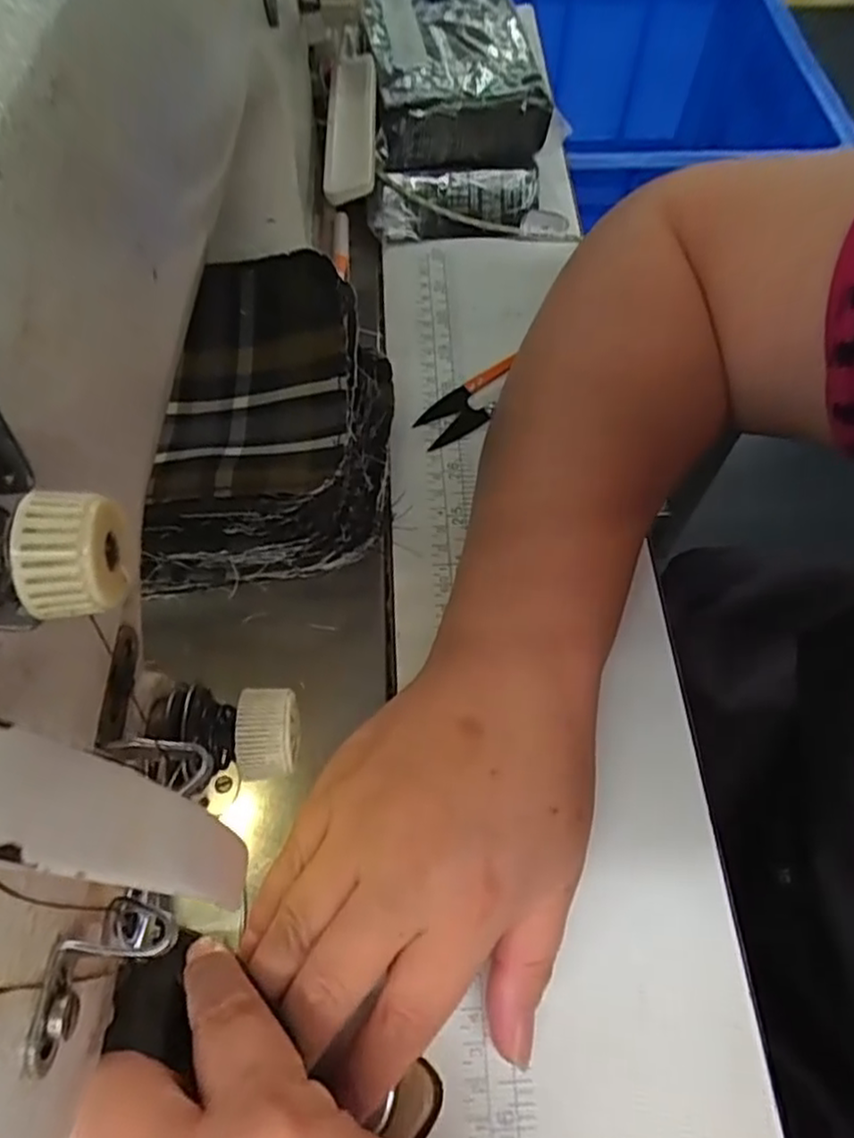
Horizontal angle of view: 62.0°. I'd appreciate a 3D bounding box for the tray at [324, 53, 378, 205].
[{"bbox_3d":[-0.038,-0.223,0.358,0.024,0.018,0.096,1,62,-3],"label":"tray"}]

